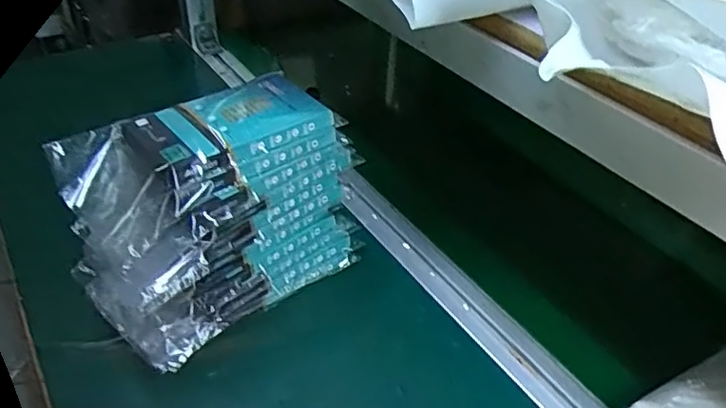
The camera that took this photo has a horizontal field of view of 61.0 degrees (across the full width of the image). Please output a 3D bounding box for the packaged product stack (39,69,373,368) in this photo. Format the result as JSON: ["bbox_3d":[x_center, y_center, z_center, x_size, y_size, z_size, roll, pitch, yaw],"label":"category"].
[{"bbox_3d":[-0.114,0.012,0.490,0.203,0.166,0.115,-29,48,-34],"label":"packaged product stack"}]

